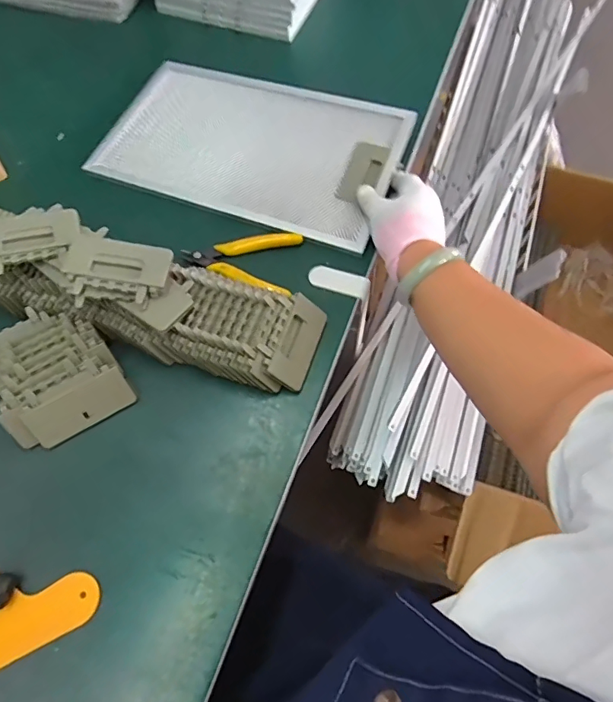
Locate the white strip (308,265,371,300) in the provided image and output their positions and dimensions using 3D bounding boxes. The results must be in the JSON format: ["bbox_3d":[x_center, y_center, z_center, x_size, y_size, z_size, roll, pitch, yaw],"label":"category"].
[{"bbox_3d":[0.033,-0.072,0.498,0.063,0.009,0.023,21,66,10],"label":"white strip"}]

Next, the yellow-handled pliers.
[{"bbox_3d":[-0.066,-0.102,0.507,0.122,0.016,0.079,16,65,8],"label":"yellow-handled pliers"}]

